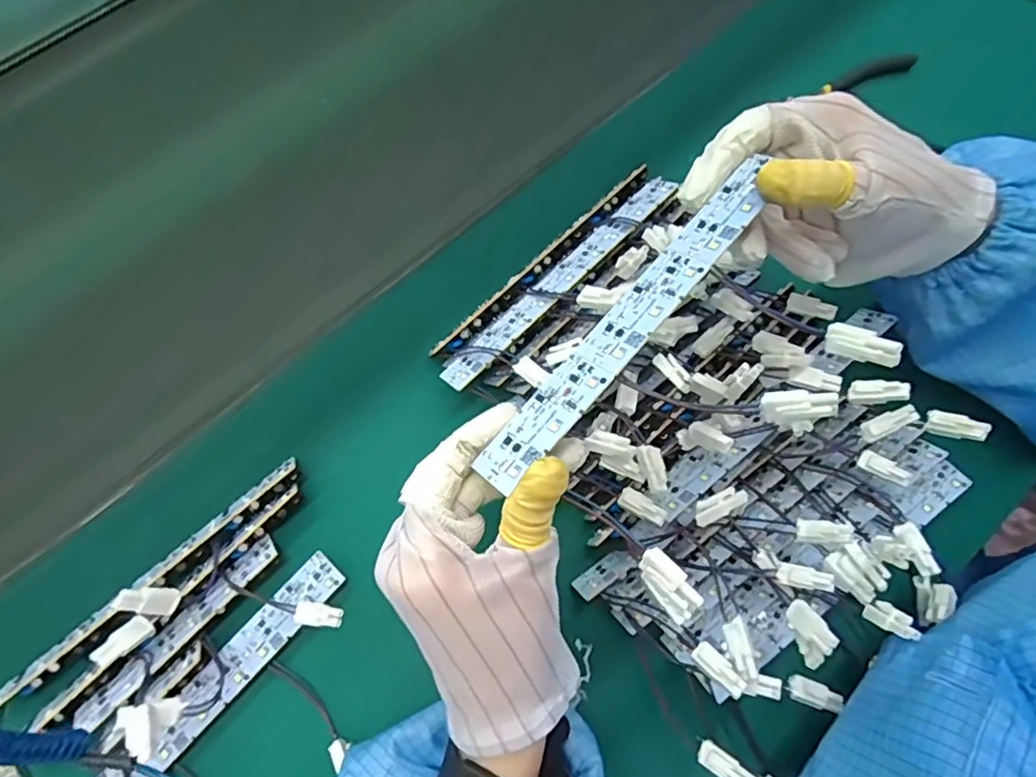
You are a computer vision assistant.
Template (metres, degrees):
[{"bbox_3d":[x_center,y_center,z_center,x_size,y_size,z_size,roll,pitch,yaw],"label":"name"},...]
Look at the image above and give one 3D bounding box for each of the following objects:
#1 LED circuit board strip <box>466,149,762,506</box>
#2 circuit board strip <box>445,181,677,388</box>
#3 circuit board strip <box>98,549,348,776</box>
[{"bbox_3d":[0.049,-0.031,0.250,0.023,0.004,0.178,34,76,36],"label":"LED circuit board strip"},{"bbox_3d":[0.026,-0.070,0.370,0.189,0.006,0.030,-44,43,-12],"label":"circuit board strip"},{"bbox_3d":[-0.166,0.162,0.311,0.026,0.011,0.180,40,76,15],"label":"circuit board strip"}]

